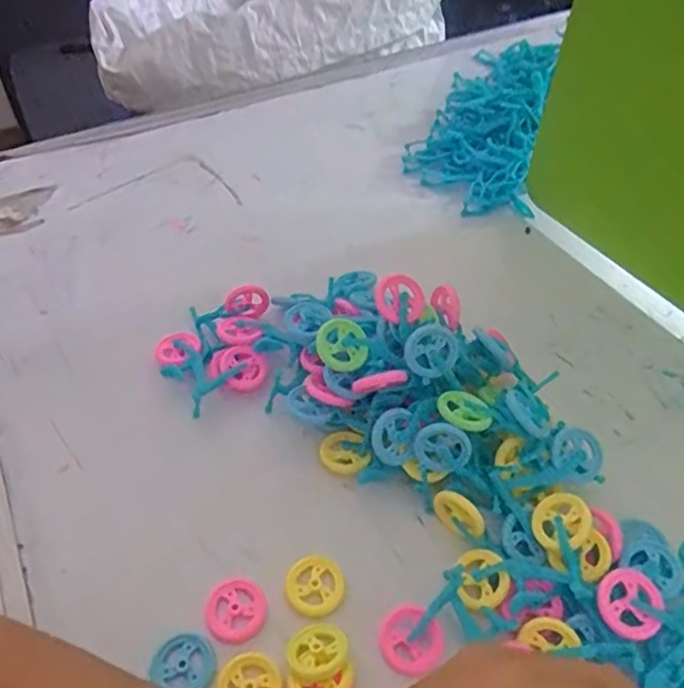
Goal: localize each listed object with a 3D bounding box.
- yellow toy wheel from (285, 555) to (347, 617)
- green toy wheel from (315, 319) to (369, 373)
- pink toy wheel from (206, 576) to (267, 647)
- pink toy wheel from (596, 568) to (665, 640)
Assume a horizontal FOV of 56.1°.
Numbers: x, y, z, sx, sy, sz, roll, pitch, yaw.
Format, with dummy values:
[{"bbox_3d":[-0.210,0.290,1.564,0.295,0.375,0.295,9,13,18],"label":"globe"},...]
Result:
[{"bbox_3d":[-0.014,0.122,0.325,0.030,0.004,0.029,0,50,0],"label":"yellow toy wheel"},{"bbox_3d":[0.000,0.001,0.349,0.028,0.004,0.029,2,84,-20],"label":"green toy wheel"},{"bbox_3d":[-0.052,0.132,0.317,0.030,0.005,0.028,0,50,0],"label":"pink toy wheel"},{"bbox_3d":[0.133,0.120,0.296,0.028,0.004,0.030,-2,66,4],"label":"pink toy wheel"}]

